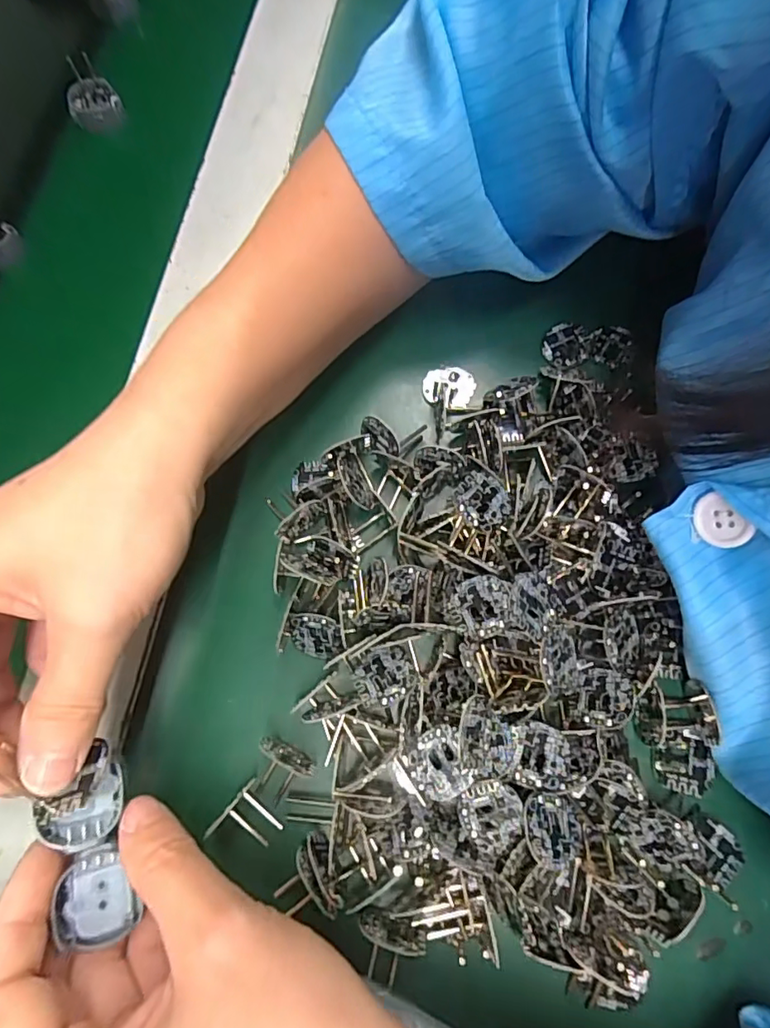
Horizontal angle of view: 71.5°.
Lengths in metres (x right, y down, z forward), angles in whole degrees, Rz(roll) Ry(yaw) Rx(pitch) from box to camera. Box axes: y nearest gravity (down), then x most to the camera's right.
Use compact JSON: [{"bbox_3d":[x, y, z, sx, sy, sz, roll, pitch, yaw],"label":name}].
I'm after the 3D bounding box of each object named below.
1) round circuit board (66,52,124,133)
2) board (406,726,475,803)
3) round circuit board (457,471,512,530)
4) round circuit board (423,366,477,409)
[{"bbox_3d":[-0.176,-0.248,0.318,0.028,0.016,0.042,-33,75,-7],"label":"round circuit board"},{"bbox_3d":[0.018,0.087,0.187,0.020,0.004,0.023,-17,74,-2],"label":"board"},{"bbox_3d":[0.038,-0.005,0.211,0.021,0.004,0.022,3,78,-16],"label":"round circuit board"},{"bbox_3d":[0.030,-0.060,0.256,0.024,0.008,0.021,0,74,2],"label":"round circuit board"}]

